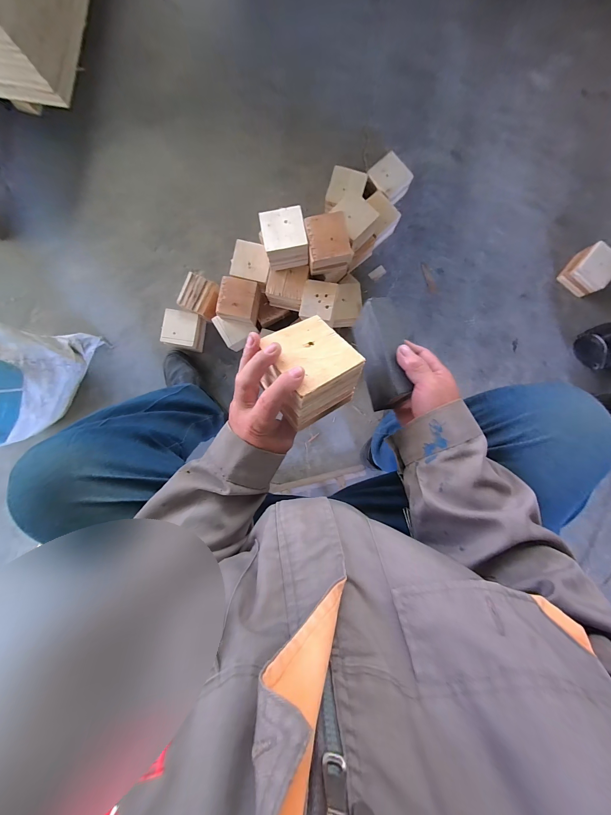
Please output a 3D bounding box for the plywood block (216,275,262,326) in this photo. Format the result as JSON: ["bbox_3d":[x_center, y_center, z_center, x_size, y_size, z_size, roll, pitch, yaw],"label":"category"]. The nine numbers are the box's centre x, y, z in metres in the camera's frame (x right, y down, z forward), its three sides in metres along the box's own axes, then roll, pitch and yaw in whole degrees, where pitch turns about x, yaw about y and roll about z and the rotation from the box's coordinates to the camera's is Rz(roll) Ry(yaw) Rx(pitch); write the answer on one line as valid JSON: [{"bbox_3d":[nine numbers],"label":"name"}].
[{"bbox_3d":[-0.169,-0.265,0.717,0.091,0.058,0.102,10,90,2],"label":"plywood block"}]

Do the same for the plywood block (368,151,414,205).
[{"bbox_3d":[0.226,-0.609,0.774,0.095,0.079,0.095,-44,89,1],"label":"plywood block"}]

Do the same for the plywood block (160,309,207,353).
[{"bbox_3d":[-0.339,-0.213,0.806,0.100,0.079,0.098,13,91,1],"label":"plywood block"}]

